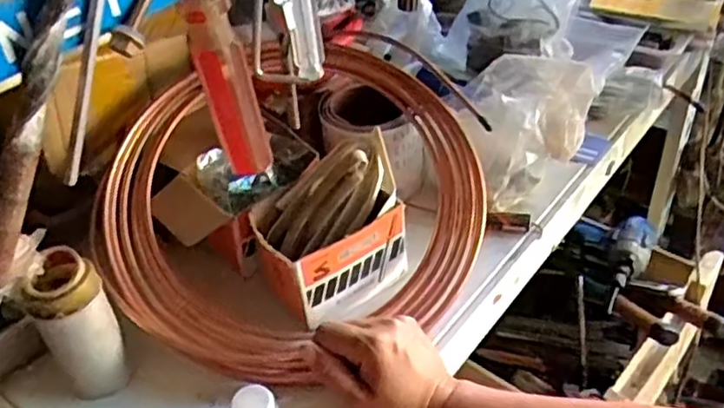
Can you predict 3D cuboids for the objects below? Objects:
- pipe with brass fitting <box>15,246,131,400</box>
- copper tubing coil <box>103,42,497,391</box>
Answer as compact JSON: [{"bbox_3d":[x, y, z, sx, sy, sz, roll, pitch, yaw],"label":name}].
[{"bbox_3d":[-0.229,0.099,0.548,0.056,0.124,0.057,-27,45,-24],"label":"pipe with brass fitting"},{"bbox_3d":[-0.064,-0.009,0.619,0.350,0.088,0.319,-30,81,-15],"label":"copper tubing coil"}]

